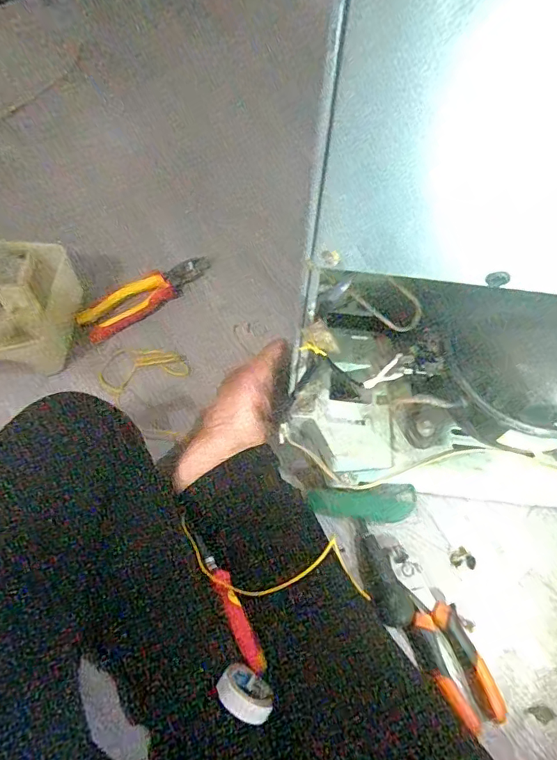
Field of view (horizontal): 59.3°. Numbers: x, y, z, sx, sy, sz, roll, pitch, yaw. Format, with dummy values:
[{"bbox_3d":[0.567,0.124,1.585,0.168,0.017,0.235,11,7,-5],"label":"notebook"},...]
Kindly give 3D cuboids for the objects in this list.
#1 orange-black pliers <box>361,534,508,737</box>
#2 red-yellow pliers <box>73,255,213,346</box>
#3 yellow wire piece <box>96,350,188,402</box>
[{"bbox_3d":[0.153,0.260,0.515,0.063,0.022,0.199,-30,68,-15],"label":"orange-black pliers"},{"bbox_3d":[-0.188,-0.124,0.700,0.199,0.022,0.056,-34,69,-17],"label":"red-yellow pliers"},{"bbox_3d":[-0.184,-0.017,0.658,0.114,0.007,0.072,-22,66,-12],"label":"yellow wire piece"}]

